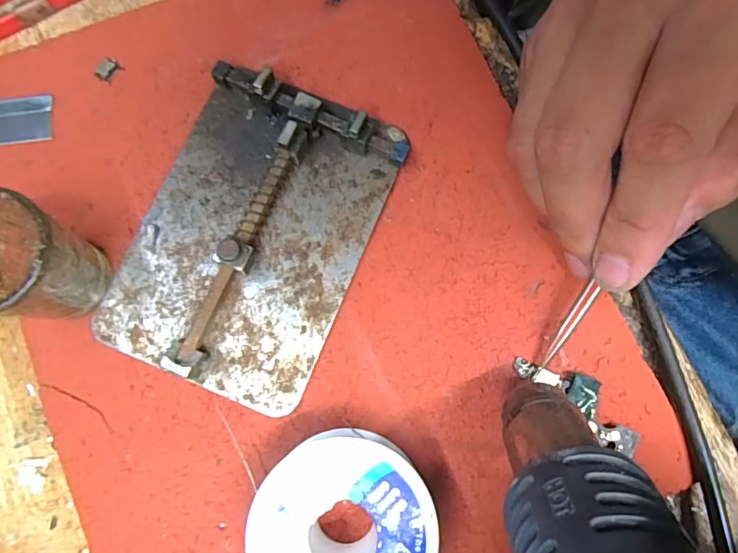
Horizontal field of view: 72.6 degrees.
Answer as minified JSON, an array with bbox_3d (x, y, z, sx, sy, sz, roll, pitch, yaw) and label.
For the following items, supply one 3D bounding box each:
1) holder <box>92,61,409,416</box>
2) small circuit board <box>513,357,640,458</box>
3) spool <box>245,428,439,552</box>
[{"bbox_3d":[-0.043,-0.017,0.182,0.079,0.018,0.111,24,79,4],"label":"holder"},{"bbox_3d":[0.075,0.043,0.180,0.047,0.004,0.016,40,80,14],"label":"small circuit board"},{"bbox_3d":[-0.008,0.078,0.158,0.053,0.030,0.052,0,78,-1],"label":"spool"}]

